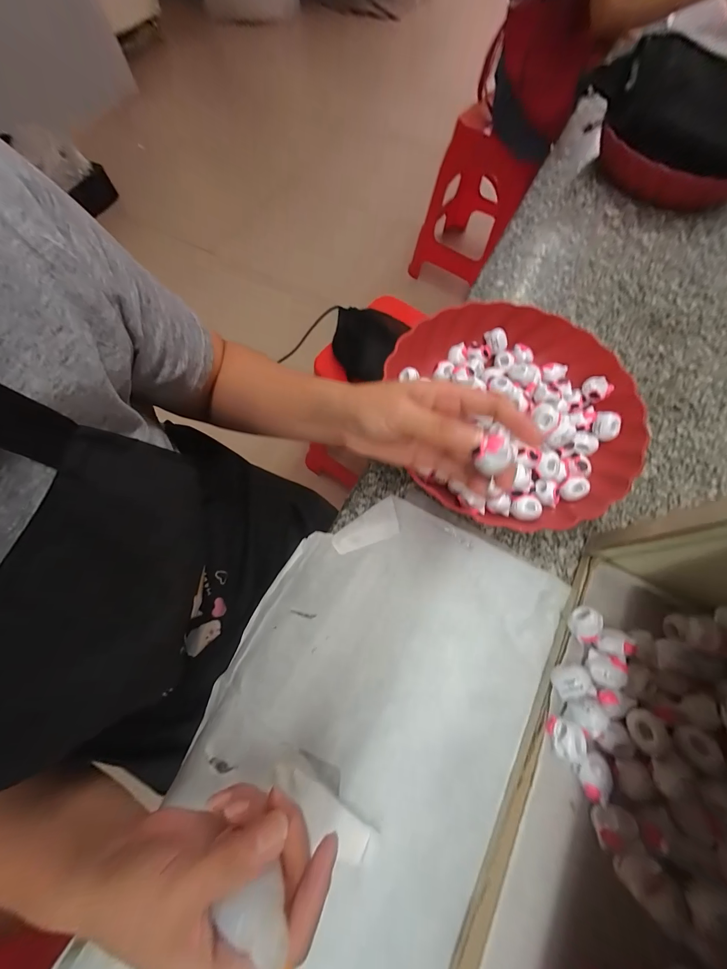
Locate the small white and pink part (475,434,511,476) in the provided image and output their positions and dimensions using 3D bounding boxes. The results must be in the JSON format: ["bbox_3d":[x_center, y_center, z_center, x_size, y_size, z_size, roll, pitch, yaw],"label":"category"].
[{"bbox_3d":[0.076,-0.018,0.190,0.016,0.017,0.019,18,71,5],"label":"small white and pink part"}]

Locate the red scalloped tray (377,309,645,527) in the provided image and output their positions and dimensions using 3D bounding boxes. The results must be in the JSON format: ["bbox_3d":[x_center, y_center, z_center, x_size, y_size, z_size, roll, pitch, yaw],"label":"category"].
[{"bbox_3d":[0.145,-0.073,0.333,0.231,0.052,0.242,-19,72,-8],"label":"red scalloped tray"}]

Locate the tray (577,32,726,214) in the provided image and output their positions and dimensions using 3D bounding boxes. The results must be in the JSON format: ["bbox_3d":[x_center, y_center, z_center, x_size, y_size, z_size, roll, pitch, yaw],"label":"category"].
[{"bbox_3d":[0.455,-0.503,0.466,0.294,0.112,0.161,26,71,7],"label":"tray"}]

